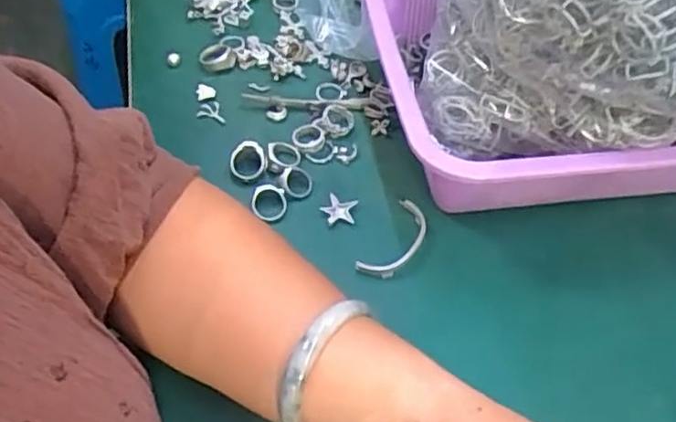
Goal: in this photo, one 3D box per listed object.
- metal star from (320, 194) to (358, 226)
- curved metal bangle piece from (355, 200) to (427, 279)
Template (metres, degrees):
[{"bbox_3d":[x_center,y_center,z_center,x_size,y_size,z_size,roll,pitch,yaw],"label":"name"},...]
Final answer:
[{"bbox_3d":[0.000,0.000,0.440,0.023,0.008,0.021,8,53,5],"label":"metal star"},{"bbox_3d":[0.038,0.021,0.426,0.027,0.008,0.063,27,57,19],"label":"curved metal bangle piece"}]

